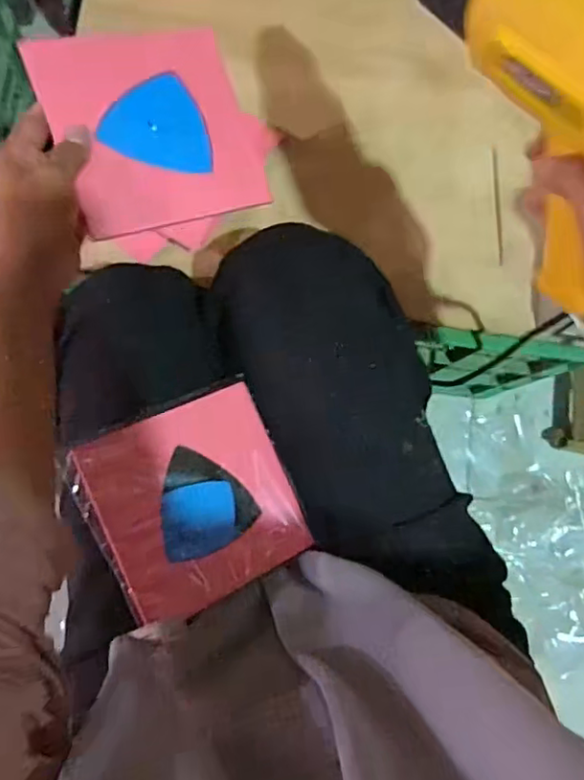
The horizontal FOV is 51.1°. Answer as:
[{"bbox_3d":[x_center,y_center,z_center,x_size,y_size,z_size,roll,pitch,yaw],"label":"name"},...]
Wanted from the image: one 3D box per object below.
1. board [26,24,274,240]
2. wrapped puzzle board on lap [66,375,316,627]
[{"bbox_3d":[-0.097,-0.189,0.437,0.137,0.010,0.142,-21,88,-26],"label":"board"},{"bbox_3d":[-0.068,0.079,0.449,0.148,0.008,0.143,-25,89,-28],"label":"wrapped puzzle board on lap"}]

